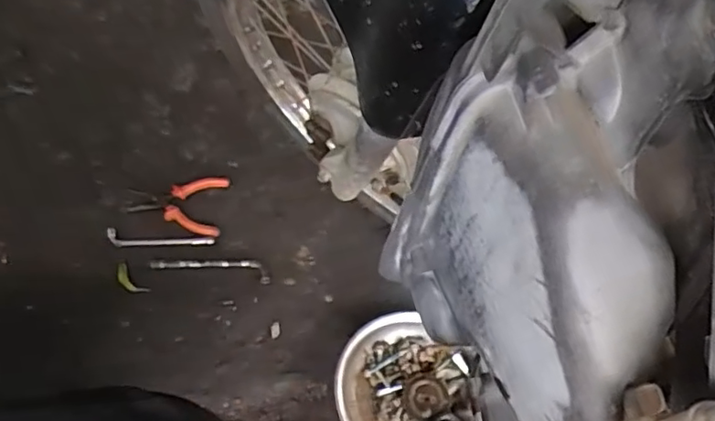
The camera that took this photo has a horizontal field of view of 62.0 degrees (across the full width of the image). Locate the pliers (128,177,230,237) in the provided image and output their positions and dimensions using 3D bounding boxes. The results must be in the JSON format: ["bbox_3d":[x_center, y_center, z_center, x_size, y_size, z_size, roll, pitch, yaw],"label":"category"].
[{"bbox_3d":[-0.279,-0.012,0.919,0.141,0.019,0.110,4,55,-2],"label":"pliers"}]

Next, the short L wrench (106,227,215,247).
[{"bbox_3d":[-0.292,0.042,0.880,0.155,0.009,0.026,3,55,-3],"label":"short L wrench"}]

